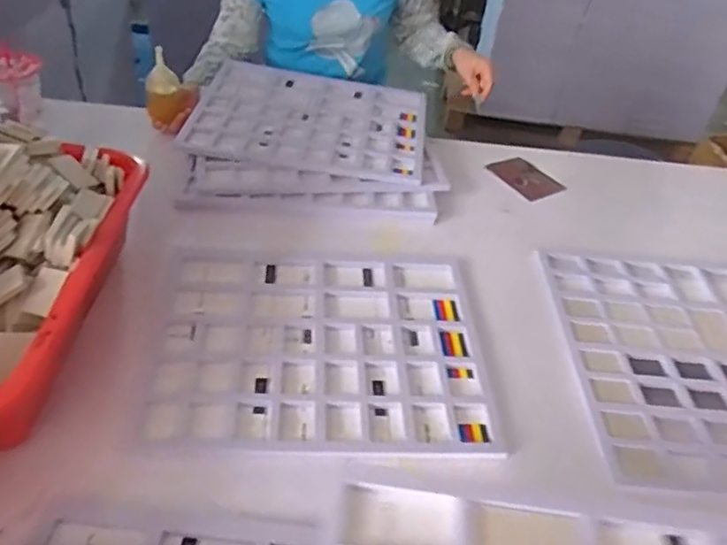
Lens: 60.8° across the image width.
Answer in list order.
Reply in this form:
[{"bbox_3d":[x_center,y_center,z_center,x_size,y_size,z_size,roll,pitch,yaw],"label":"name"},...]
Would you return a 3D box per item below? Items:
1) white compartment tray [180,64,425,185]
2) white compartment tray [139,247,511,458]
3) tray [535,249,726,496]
[{"bbox_3d":[-0.086,-0.288,1.161,0.423,0.016,0.327,9,45,-3],"label":"white compartment tray"},{"bbox_3d":[-0.047,0.089,0.818,0.424,0.029,0.343,2,40,-7],"label":"white compartment tray"},{"bbox_3d":[0.449,0.123,0.854,0.342,0.037,0.407,6,40,-3],"label":"tray"}]

